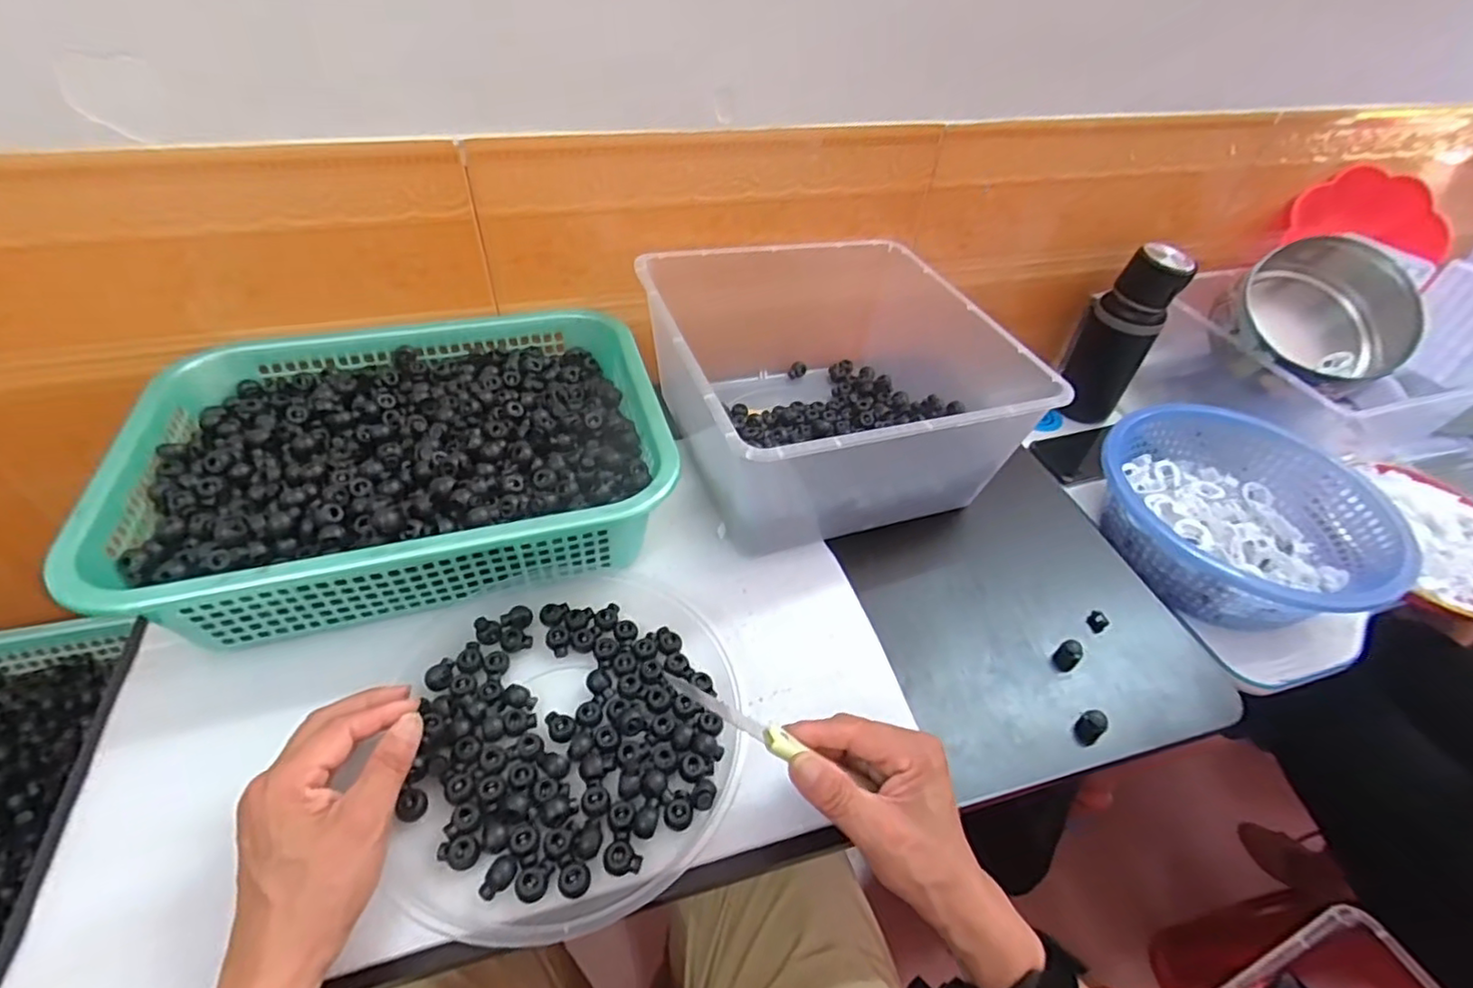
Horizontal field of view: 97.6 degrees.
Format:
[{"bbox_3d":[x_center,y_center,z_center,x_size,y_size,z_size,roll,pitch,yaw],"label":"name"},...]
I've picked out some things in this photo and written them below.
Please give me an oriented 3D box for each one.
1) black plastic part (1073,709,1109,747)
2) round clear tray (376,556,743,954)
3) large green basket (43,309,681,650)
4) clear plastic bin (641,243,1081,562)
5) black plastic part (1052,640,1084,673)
[{"bbox_3d":[0.257,0.168,0.466,0.021,0.019,0.017,-30,55,-29],"label":"black plastic part"},{"bbox_3d":[-0.106,0.148,0.424,0.216,0.028,0.232,2,46,-2],"label":"round clear tray"},{"bbox_3d":[-0.258,-0.037,0.526,0.380,0.079,0.293,-10,48,-14],"label":"large green basket"},{"bbox_3d":[0.080,-0.104,0.609,0.286,0.150,0.301,-12,48,-16],"label":"clear plastic bin"},{"bbox_3d":[0.262,0.127,0.508,0.018,0.019,0.017,2,46,-2],"label":"black plastic part"}]

